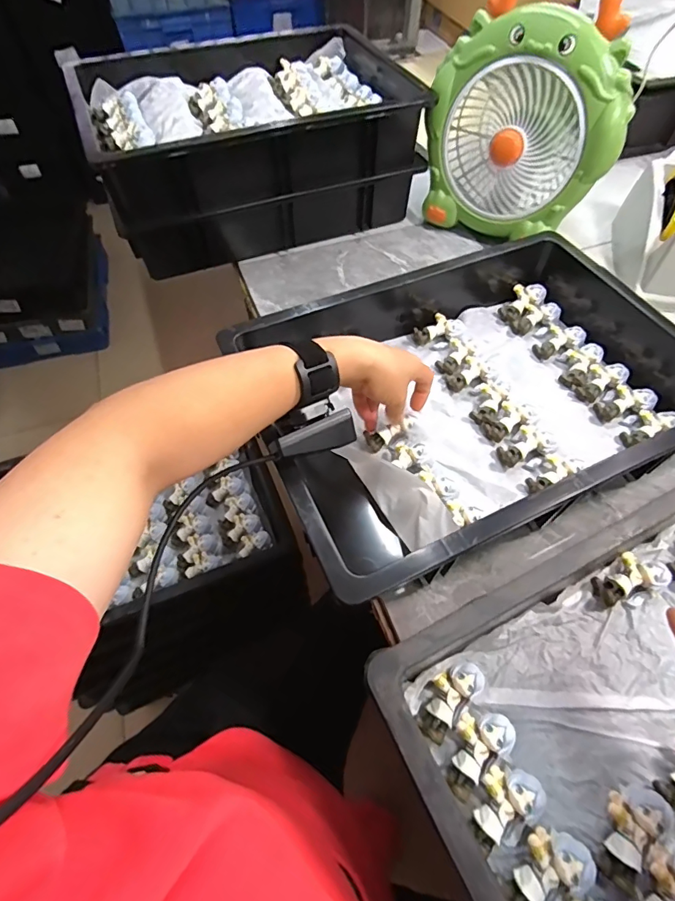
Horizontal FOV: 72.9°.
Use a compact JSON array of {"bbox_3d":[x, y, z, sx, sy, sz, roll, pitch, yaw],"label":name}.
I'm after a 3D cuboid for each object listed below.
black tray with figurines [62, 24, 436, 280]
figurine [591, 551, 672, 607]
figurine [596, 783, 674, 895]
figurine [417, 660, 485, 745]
[{"bbox_3d":[-0.123,-0.495,0.733,0.472,0.177,0.384,-17,58,-10],"label":"black tray with figurines"},{"bbox_3d":[0.263,0.119,0.413,0.057,0.026,0.038,-29,61,-17],"label":"figurine"},{"bbox_3d":[0.200,0.259,0.312,0.062,0.022,0.038,-34,63,-20],"label":"figurine"},{"bbox_3d":[0.087,0.195,0.360,0.030,0.027,0.061,38,65,23],"label":"figurine"}]

